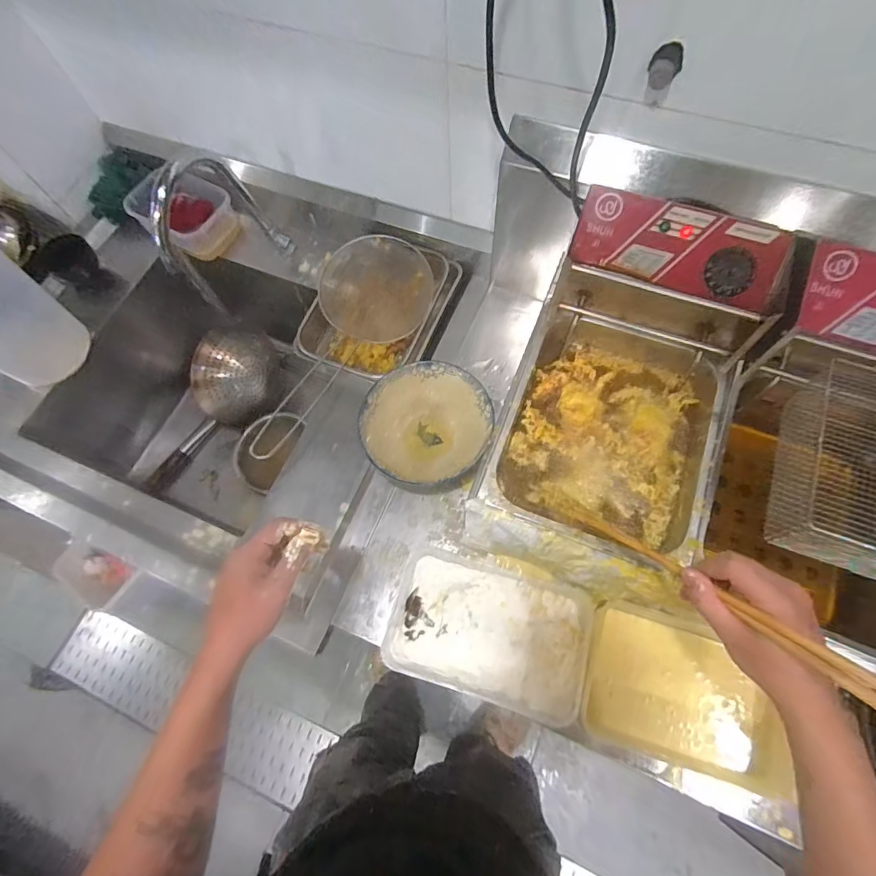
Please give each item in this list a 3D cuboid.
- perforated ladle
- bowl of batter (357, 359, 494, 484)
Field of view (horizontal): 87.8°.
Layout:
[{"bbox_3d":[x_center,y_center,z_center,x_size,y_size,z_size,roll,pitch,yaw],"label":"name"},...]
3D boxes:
[{"bbox_3d":[-0.582,-0.075,1.174,0.192,0.074,0.450,26,84,12],"label":"perforated ladle"},{"bbox_3d":[-0.016,-0.023,0.720,0.190,0.075,0.178,-1,68,2],"label":"bowl of batter"}]

